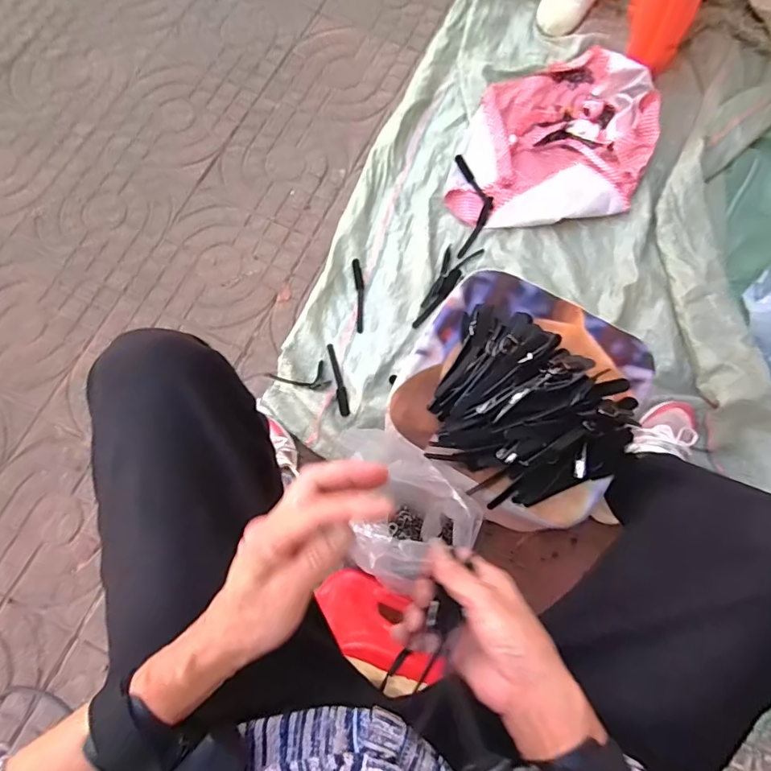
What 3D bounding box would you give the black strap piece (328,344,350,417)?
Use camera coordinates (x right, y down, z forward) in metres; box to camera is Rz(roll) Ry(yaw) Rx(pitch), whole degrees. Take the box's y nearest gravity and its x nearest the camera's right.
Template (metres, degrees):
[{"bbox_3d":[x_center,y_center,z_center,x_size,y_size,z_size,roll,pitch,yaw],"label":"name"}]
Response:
[{"bbox_3d":[-0.079,-0.010,0.850,0.019,0.012,0.131,-10,74,-4],"label":"black strap piece"}]

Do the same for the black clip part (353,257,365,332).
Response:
[{"bbox_3d":[-0.044,-0.159,0.884,0.018,0.017,0.136,-4,73,-2],"label":"black clip part"}]

